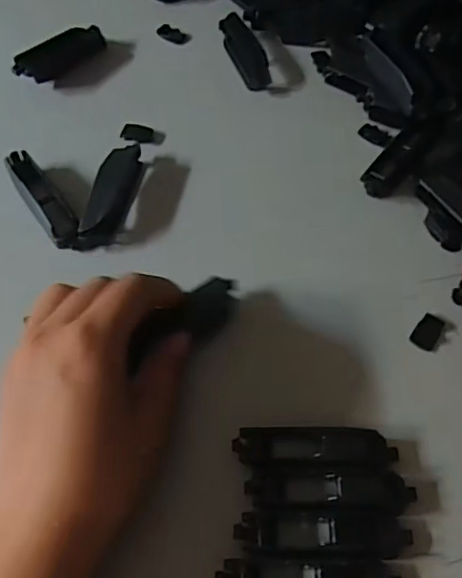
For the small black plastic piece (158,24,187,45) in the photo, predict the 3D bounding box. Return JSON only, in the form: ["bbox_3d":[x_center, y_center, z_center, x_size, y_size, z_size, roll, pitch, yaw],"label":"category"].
[{"bbox_3d":[-0.044,-0.191,0.430,0.022,0.004,0.013,21,61,11],"label":"small black plastic piece"}]

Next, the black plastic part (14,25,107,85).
[{"bbox_3d":[-0.120,-0.166,0.403,0.020,0.020,0.072,36,65,19],"label":"black plastic part"}]

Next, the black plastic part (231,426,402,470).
[{"bbox_3d":[0.040,0.076,0.267,0.073,0.014,0.019,1,59,0],"label":"black plastic part"}]

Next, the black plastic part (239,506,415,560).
[{"bbox_3d":[0.041,0.105,0.246,0.075,0.019,0.021,1,59,-1],"label":"black plastic part"}]

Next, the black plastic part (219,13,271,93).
[{"bbox_3d":[0.009,-0.172,0.412,0.020,0.017,0.065,-23,62,-14],"label":"black plastic part"}]

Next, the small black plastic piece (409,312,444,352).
[{"bbox_3d":[0.105,0.022,0.305,0.013,0.004,0.021,31,64,16],"label":"small black plastic piece"}]

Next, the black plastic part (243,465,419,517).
[{"bbox_3d":[0.045,0.091,0.258,0.074,0.013,0.019,2,59,0],"label":"black plastic part"}]

